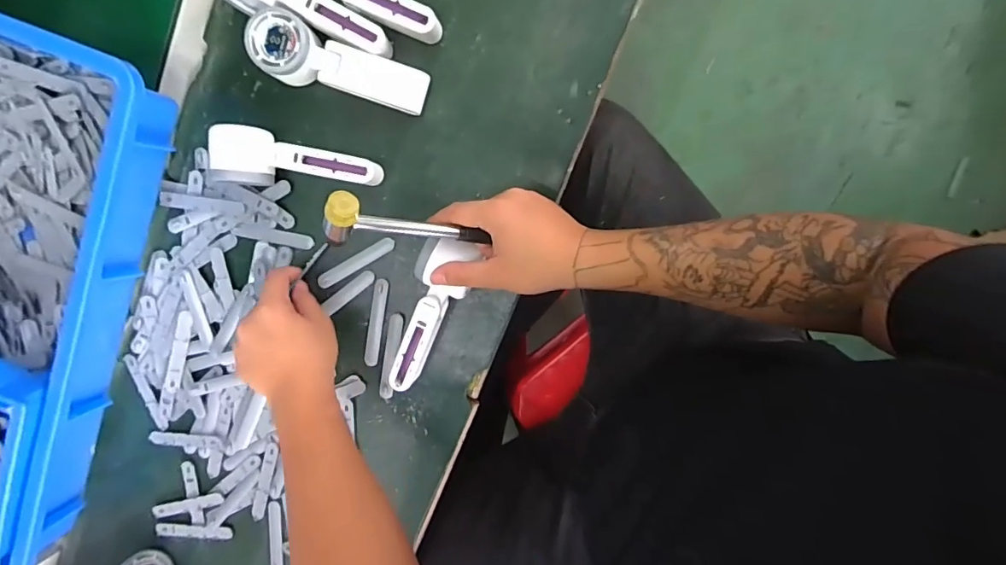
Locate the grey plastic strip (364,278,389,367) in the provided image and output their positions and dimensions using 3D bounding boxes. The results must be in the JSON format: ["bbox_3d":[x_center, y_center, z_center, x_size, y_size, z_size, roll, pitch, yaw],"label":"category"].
[{"bbox_3d":[-0.139,0.045,0.528,0.018,0.004,0.097,10,98,6],"label":"grey plastic strip"}]

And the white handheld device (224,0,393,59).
[{"bbox_3d":[-0.192,-0.259,0.470,0.168,0.048,0.063,34,100,2],"label":"white handheld device"}]

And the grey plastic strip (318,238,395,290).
[{"bbox_3d":[-0.160,-0.021,0.525,0.098,0.005,0.017,-28,93,10],"label":"grey plastic strip"}]

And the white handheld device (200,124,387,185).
[{"bbox_3d":[-0.213,-0.127,0.494,0.176,0.045,0.059,5,97,7],"label":"white handheld device"}]

